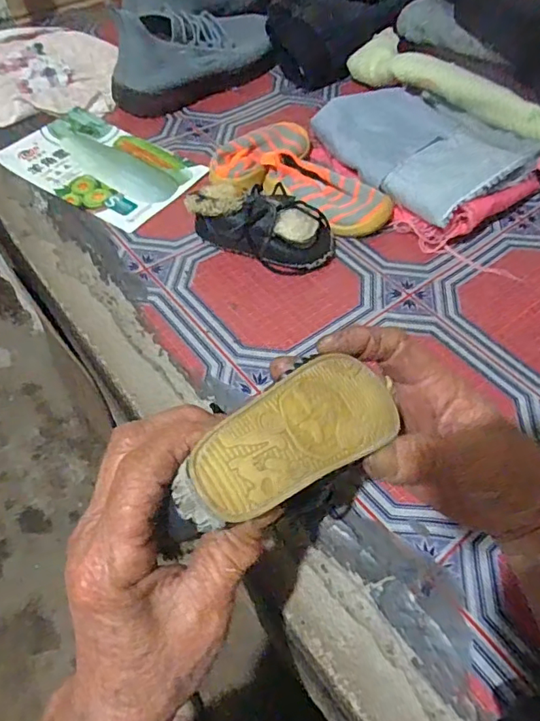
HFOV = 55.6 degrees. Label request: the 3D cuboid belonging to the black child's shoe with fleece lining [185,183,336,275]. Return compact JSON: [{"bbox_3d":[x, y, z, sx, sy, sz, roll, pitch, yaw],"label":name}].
[{"bbox_3d":[-0.010,-0.118,0.453,0.131,0.055,0.061,16,55,-5],"label":"black child's shoe with fleece lining"}]

